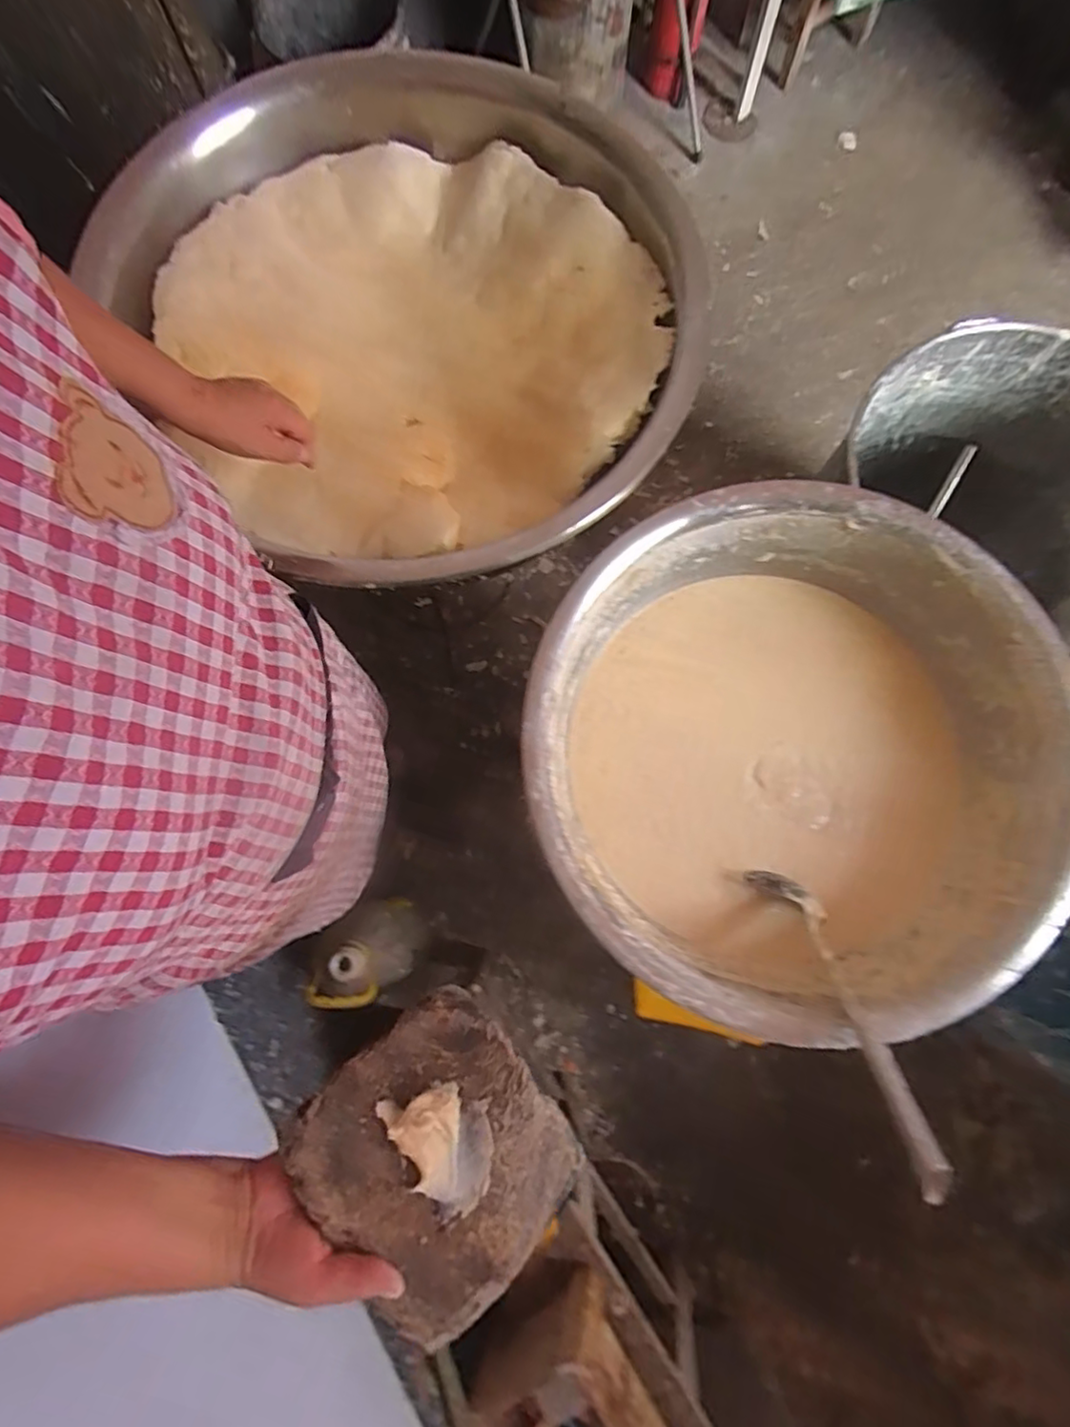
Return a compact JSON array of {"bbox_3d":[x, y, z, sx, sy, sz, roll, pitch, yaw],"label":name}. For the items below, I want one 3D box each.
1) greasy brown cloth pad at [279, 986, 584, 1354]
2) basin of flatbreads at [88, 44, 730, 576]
[{"bbox_3d":[-0.061,0.292,0.405,0.148,0.028,0.165,-36,80,-25],"label":"greasy brown cloth pad"},{"bbox_3d":[-0.142,-0.475,0.721,0.674,0.112,0.609,37,81,8],"label":"basin of flatbreads"}]

